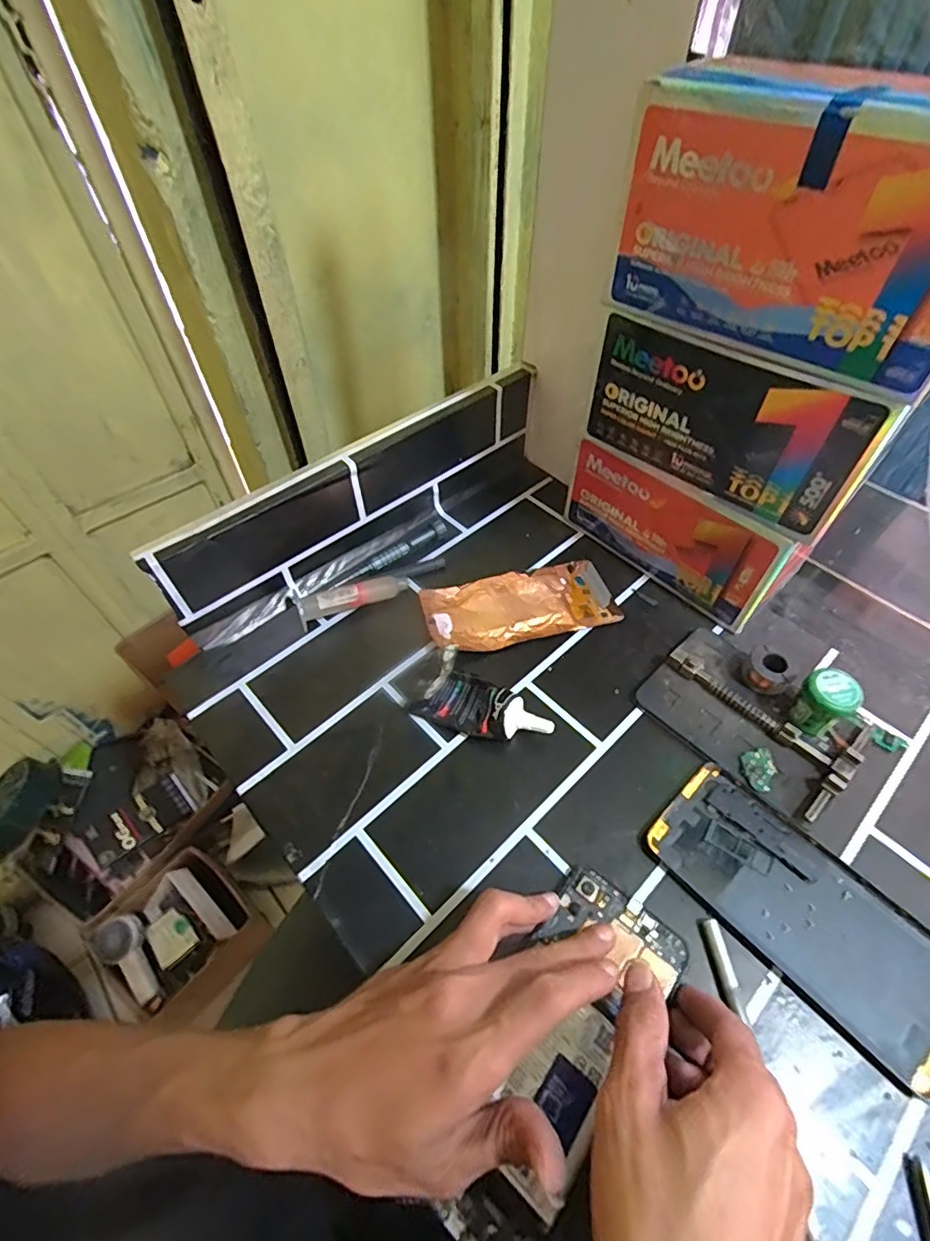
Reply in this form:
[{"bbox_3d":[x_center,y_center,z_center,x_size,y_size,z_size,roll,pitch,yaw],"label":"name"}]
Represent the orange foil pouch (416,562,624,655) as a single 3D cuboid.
[{"bbox_3d":[0.044,-0.012,0.432,0.149,0.013,0.068,-13,53,-8],"label":"orange foil pouch"}]

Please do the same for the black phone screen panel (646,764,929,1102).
[{"bbox_3d":[0.187,0.158,0.301,0.074,0.006,0.160,-38,60,-24],"label":"black phone screen panel"}]

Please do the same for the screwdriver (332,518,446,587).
[{"bbox_3d":[-0.062,-0.056,0.457,0.107,0.009,0.012,-32,58,-21],"label":"screwdriver"}]

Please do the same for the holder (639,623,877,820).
[{"bbox_3d":[0.192,0.062,0.364,0.125,0.019,0.085,37,62,27],"label":"holder"}]

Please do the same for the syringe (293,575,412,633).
[{"bbox_3d":[-0.088,-0.020,0.422,0.085,0.019,0.018,-18,54,-11],"label":"syringe"}]

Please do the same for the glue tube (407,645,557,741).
[{"bbox_3d":[0.013,0.060,0.362,0.087,0.032,0.047,26,58,20],"label":"glue tube"}]

